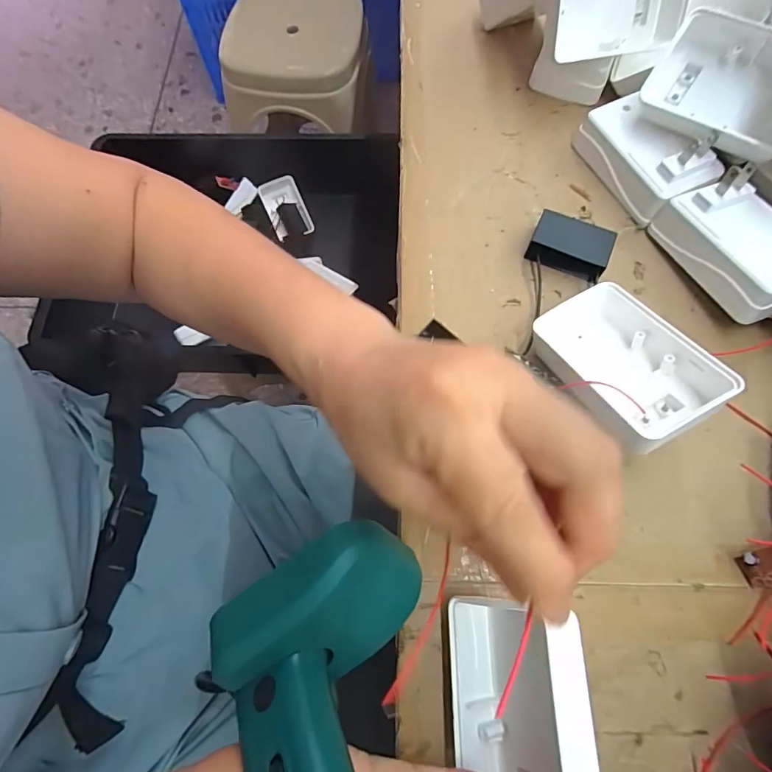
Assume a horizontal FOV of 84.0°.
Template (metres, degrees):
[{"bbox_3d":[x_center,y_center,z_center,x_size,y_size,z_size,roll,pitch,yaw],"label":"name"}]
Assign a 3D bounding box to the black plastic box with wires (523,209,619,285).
[{"bbox_3d":[0.117,-0.089,0.273,0.048,0.022,0.029,28,74,11],"label":"black plastic box with wires"}]

